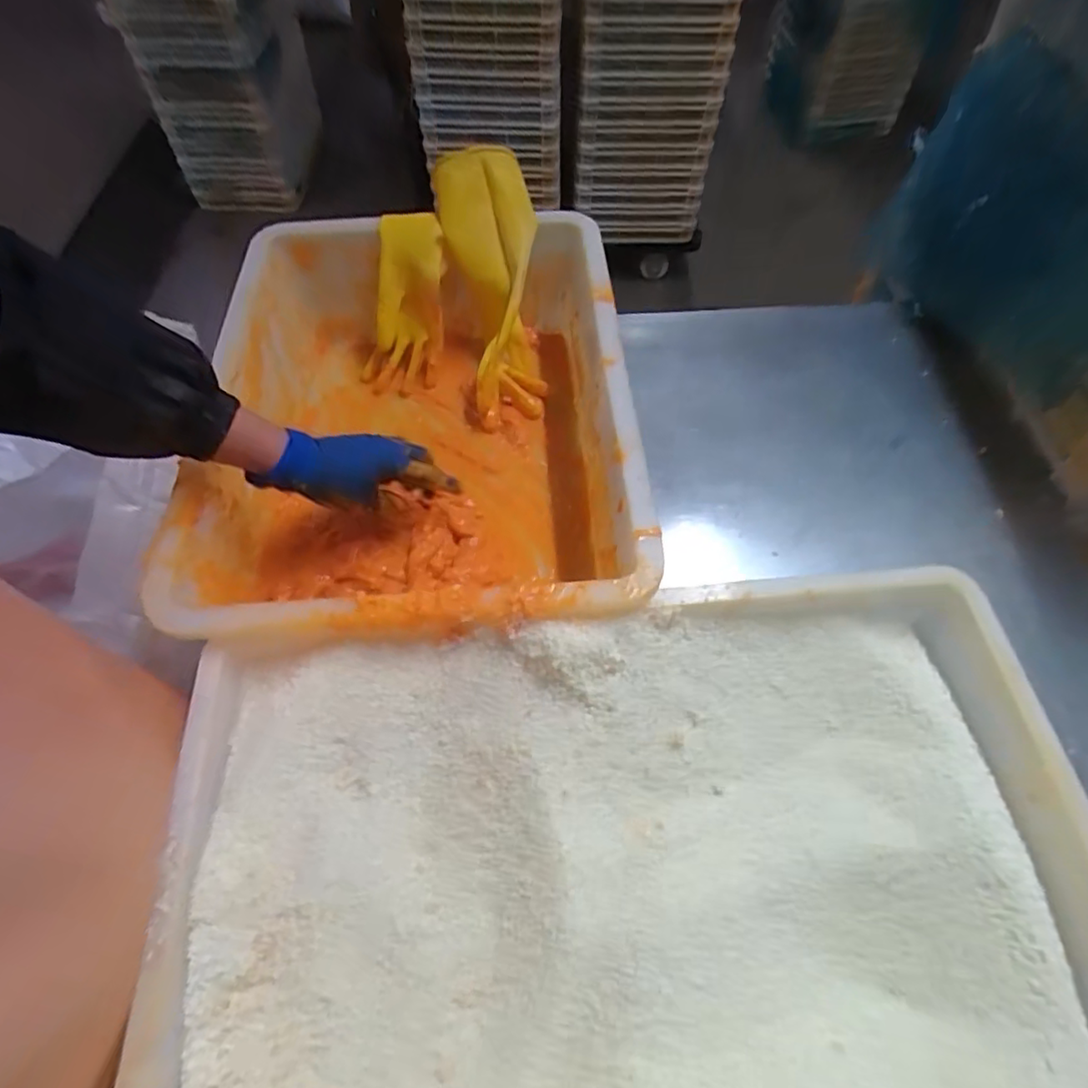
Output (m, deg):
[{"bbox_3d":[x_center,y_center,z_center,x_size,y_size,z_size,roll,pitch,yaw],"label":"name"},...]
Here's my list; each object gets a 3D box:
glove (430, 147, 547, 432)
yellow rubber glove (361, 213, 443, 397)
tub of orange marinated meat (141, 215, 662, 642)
[{"bbox_3d":[-0.055,-0.282,0.712,0.102,0.104,0.290,-7,94,-4],"label":"glove"},{"bbox_3d":[-0.162,-0.279,0.736,0.094,0.193,0.057,24,32,14],"label":"yellow rubber glove"},{"bbox_3d":[-0.118,-0.114,0.637,0.375,0.173,0.499,-3,59,-1],"label":"tub of orange marinated meat"}]

